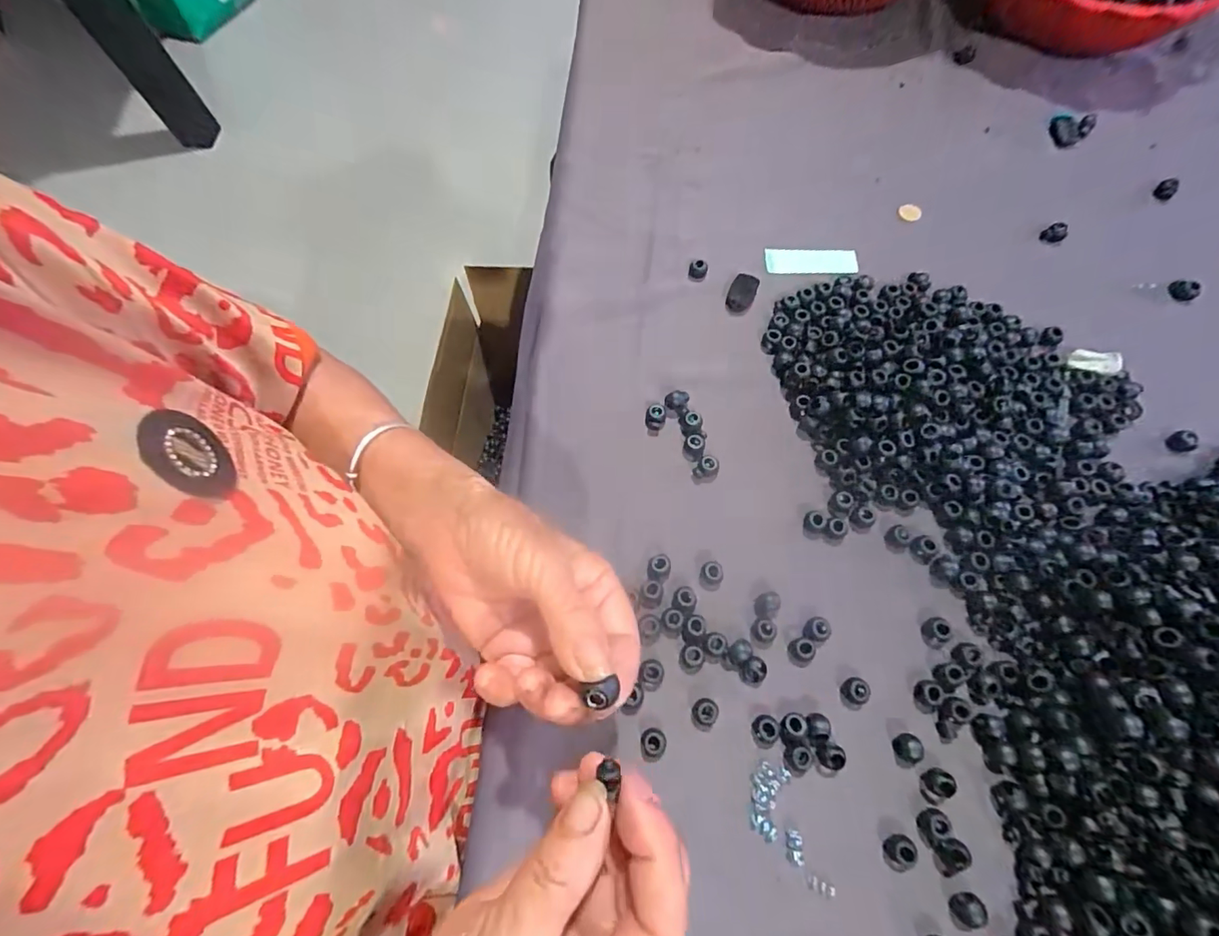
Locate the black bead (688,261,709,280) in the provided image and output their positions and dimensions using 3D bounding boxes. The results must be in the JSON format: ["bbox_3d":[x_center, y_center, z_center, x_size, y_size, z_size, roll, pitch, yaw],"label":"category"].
[{"bbox_3d":[0.078,-0.174,0.450,0.016,0.009,0.015,8,68,6],"label":"black bead"}]

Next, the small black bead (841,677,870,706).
[{"bbox_3d":[0.156,0.141,0.325,0.016,0.008,0.015,-1,68,2],"label":"small black bead"}]

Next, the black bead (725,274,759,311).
[{"bbox_3d":[0.113,-0.149,0.439,0.022,0.010,0.032,19,70,10],"label":"black bead"}]

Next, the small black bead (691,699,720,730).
[{"bbox_3d":[0.060,0.155,0.323,0.017,0.009,0.018,-1,68,2],"label":"small black bead"}]

